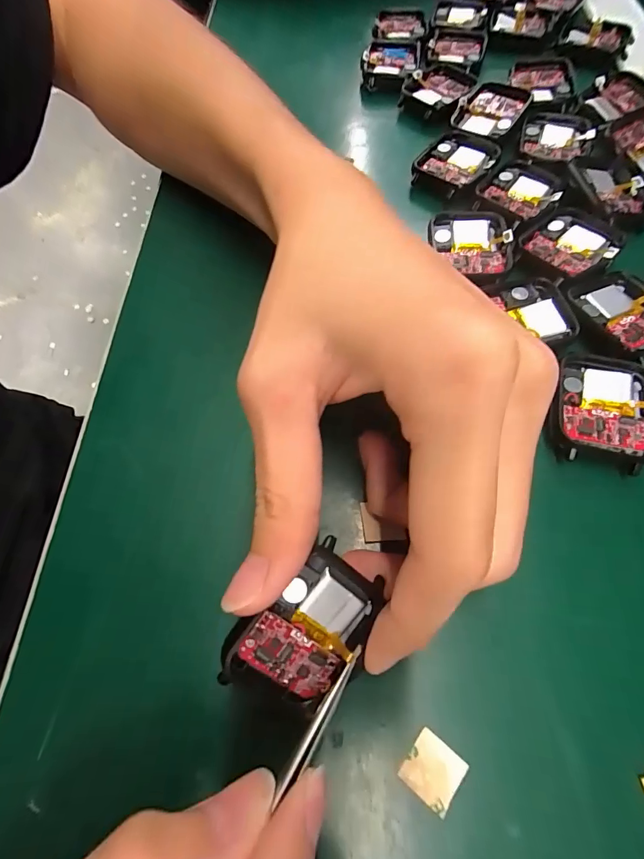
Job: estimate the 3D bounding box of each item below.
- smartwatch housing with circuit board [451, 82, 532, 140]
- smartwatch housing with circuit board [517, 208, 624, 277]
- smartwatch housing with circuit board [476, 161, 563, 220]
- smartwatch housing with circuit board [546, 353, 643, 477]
[{"bbox_3d":[0.100,-0.191,0.228,0.035,0.006,0.041,34,70,15],"label":"smartwatch housing with circuit board"},{"bbox_3d":[0.119,-0.090,0.182,0.037,0.005,0.036,-34,69,-13],"label":"smartwatch housing with circuit board"},{"bbox_3d":[0.103,-0.125,0.200,0.035,0.006,0.044,37,71,16],"label":"smartwatch housing with circuit board"},{"bbox_3d":[0.110,-0.008,0.149,0.037,0.009,0.045,21,68,10],"label":"smartwatch housing with circuit board"}]

